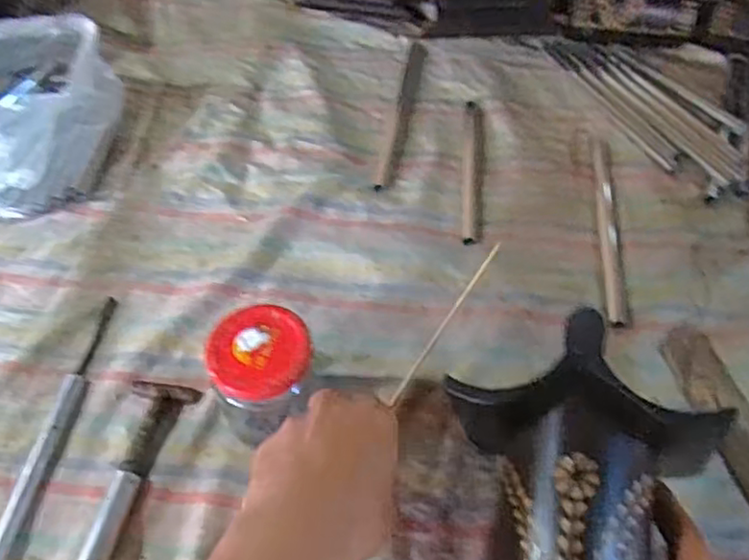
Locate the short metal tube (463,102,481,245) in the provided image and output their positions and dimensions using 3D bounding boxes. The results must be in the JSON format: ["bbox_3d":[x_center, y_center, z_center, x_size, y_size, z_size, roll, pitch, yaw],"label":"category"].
[{"bbox_3d":[0.090,-0.107,0.615,0.016,0.016,0.188,5,50,5],"label":"short metal tube"}]

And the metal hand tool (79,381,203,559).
[{"bbox_3d":[-0.160,0.134,0.424,0.040,0.018,0.153,7,51,6],"label":"metal hand tool"}]

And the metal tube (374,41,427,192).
[{"bbox_3d":[0.027,-0.171,0.665,0.019,0.012,0.217,9,51,8],"label":"metal tube"}]

